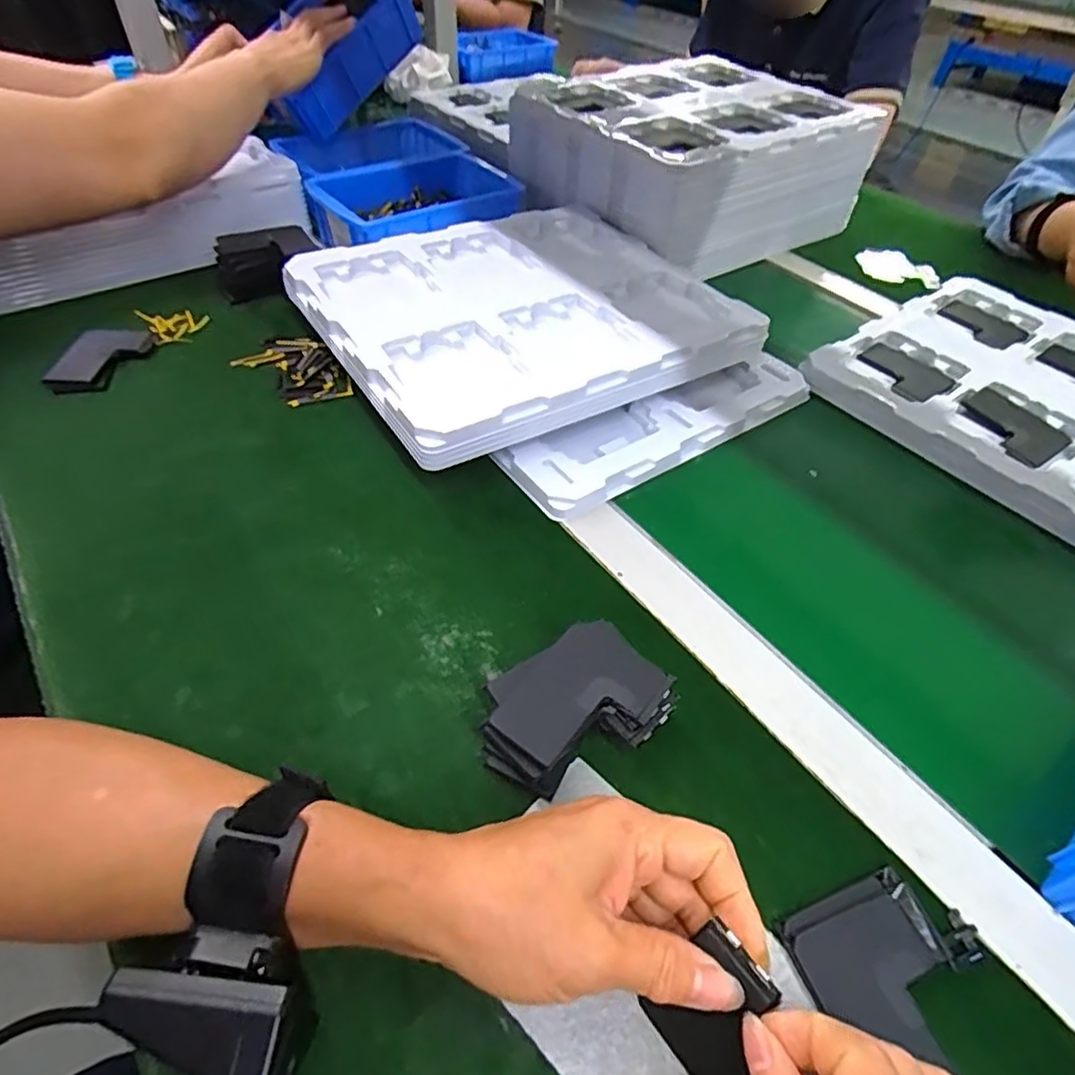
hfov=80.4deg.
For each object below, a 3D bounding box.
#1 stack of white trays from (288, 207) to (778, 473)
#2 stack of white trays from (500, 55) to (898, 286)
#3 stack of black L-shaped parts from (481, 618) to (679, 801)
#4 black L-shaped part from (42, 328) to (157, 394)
[{"bbox_3d":[-0.012,-0.197,0.548,0.326,0.030,0.278,-25,56,-25],"label":"stack of white trays"},{"bbox_3d":[0.178,-0.445,0.756,0.343,0.130,0.277,-22,53,-22],"label":"stack of white trays"},{"bbox_3d":[0.017,0.088,0.320,0.088,0.034,0.063,-28,54,-24],"label":"stack of black L-shaped parts"},{"bbox_3d":[-0.355,-0.146,0.522,0.050,0.018,0.082,4,48,2],"label":"black L-shaped part"}]

